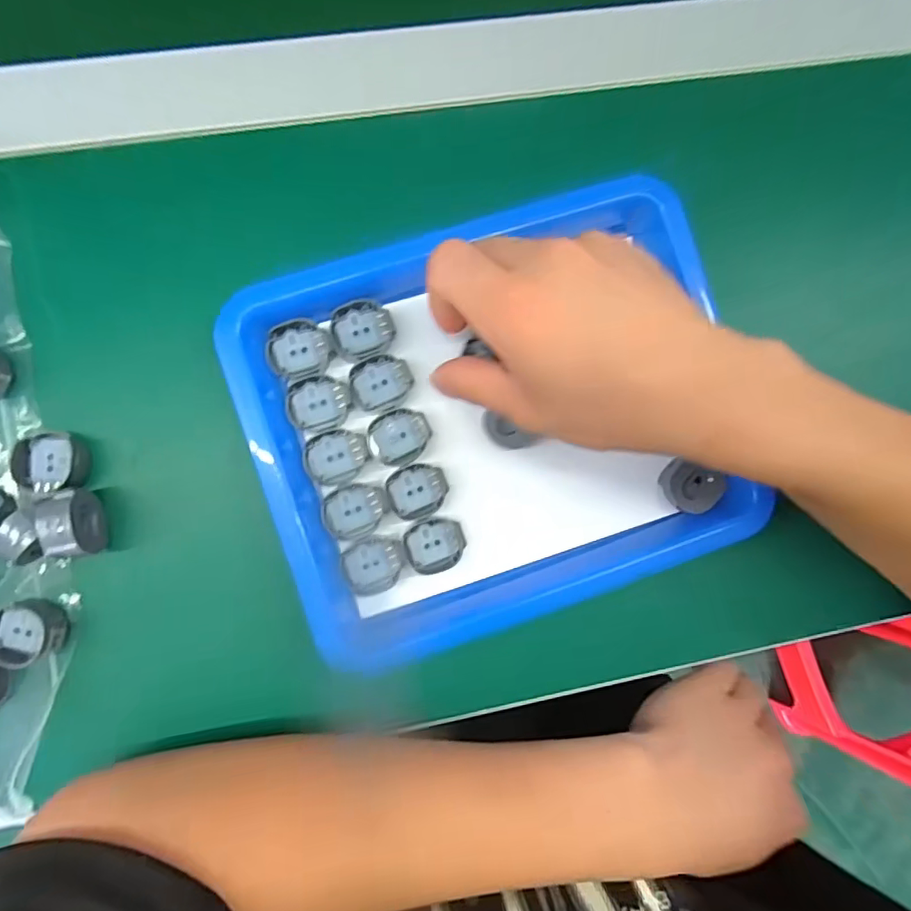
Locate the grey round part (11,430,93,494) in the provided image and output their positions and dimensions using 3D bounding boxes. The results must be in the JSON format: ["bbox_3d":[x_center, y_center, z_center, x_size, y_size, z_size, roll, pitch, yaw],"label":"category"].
[{"bbox_3d":[-0.178,0.002,0.236,0.027,0.014,0.026,0,88,-6],"label":"grey round part"}]

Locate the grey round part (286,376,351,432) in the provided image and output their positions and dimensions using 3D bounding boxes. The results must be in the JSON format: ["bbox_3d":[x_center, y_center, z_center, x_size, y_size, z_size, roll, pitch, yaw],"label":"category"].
[{"bbox_3d":[-0.063,-0.024,0.245,0.027,0.007,0.024,-5,88,-6],"label":"grey round part"}]

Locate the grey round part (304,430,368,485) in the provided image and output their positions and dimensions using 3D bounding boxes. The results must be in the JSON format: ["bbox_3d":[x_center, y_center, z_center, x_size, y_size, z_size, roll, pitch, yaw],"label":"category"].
[{"bbox_3d":[-0.054,0.000,0.244,0.027,0.004,0.023,-28,91,-6],"label":"grey round part"}]

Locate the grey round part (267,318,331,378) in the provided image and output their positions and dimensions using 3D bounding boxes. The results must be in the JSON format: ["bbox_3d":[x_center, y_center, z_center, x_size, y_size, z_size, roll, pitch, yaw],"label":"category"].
[{"bbox_3d":[-0.071,-0.049,0.243,0.026,0.009,0.024,0,88,-6],"label":"grey round part"}]

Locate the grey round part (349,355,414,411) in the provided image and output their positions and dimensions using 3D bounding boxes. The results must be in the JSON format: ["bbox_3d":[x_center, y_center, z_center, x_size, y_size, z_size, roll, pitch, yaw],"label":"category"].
[{"bbox_3d":[-0.034,-0.034,0.247,0.027,0.004,0.023,-23,90,-6],"label":"grey round part"}]

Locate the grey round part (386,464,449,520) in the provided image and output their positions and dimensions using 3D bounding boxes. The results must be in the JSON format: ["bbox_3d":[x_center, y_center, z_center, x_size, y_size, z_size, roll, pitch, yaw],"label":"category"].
[{"bbox_3d":[-0.017,0.016,0.247,0.027,0.004,0.024,-13,89,-6],"label":"grey round part"}]

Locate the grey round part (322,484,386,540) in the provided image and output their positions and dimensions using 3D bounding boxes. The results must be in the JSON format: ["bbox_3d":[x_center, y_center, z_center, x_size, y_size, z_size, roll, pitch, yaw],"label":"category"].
[{"bbox_3d":[-0.046,0.025,0.247,0.028,0.008,0.023,-22,90,-6],"label":"grey round part"}]

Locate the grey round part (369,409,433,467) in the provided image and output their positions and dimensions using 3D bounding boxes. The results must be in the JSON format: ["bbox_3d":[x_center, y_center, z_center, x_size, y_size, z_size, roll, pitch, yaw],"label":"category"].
[{"bbox_3d":[-0.025,-0.009,0.248,0.028,0.004,0.024,-23,90,-6],"label":"grey round part"}]

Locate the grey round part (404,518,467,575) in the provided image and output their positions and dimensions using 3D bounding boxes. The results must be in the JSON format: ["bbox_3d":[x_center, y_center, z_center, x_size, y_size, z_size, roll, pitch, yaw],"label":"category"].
[{"bbox_3d":[-0.009,0.042,0.247,0.027,0.004,0.024,-12,89,-6],"label":"grey round part"}]

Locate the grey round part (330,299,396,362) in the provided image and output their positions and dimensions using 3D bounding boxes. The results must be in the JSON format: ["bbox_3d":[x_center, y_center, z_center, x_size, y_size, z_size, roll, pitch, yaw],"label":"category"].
[{"bbox_3d":[-0.043,-0.058,0.246,0.028,0.004,0.025,-24,90,-6],"label":"grey round part"}]

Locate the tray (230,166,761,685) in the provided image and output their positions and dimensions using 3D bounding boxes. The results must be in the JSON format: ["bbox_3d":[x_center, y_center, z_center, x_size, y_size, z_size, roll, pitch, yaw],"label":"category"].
[{"bbox_3d":[0.022,-0.015,0.248,0.216,0.026,0.178,-20,90,-6],"label":"tray"}]

